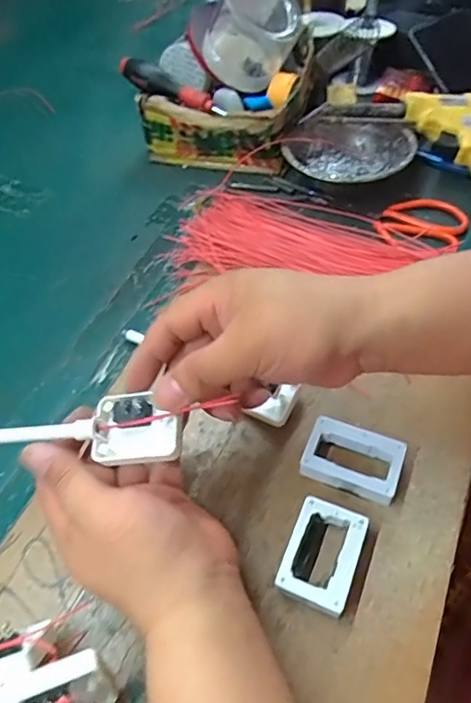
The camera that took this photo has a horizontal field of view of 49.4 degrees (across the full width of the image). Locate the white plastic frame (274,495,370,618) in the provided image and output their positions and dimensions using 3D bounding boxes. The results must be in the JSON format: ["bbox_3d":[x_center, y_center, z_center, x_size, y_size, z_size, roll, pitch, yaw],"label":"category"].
[{"bbox_3d":[0.051,0.121,0.303,0.040,0.017,0.058,18,56,18],"label":"white plastic frame"}]

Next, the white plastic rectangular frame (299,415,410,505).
[{"bbox_3d":[0.077,0.071,0.337,0.061,0.017,0.043,20,57,19],"label":"white plastic rectangular frame"}]

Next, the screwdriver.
[{"bbox_3d":[-0.068,-0.280,0.543,0.142,0.020,0.023,27,58,5],"label":"screwdriver"}]

